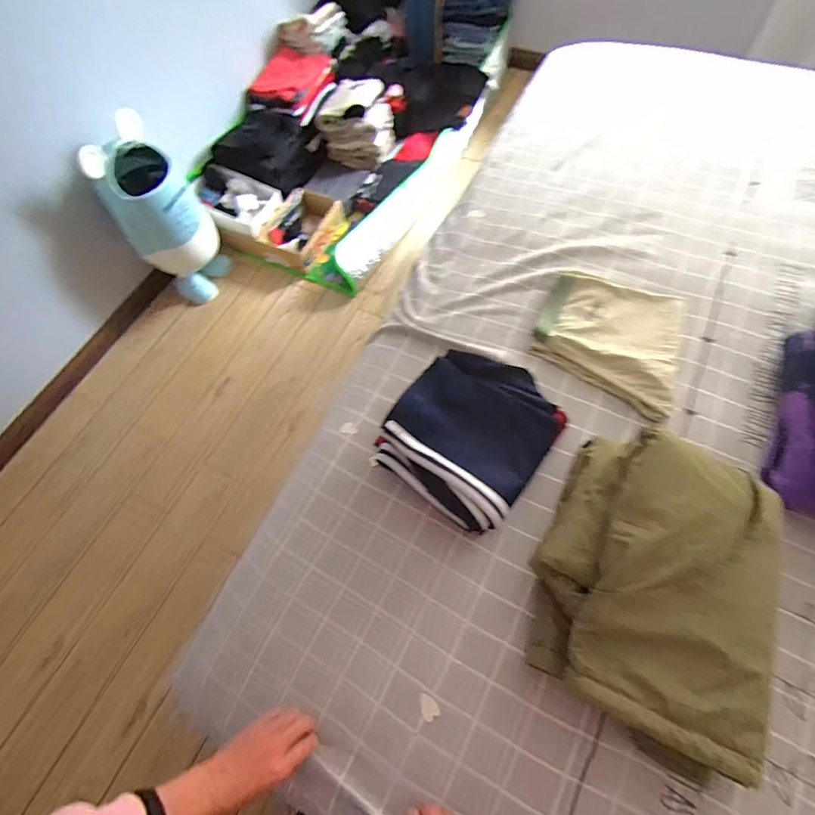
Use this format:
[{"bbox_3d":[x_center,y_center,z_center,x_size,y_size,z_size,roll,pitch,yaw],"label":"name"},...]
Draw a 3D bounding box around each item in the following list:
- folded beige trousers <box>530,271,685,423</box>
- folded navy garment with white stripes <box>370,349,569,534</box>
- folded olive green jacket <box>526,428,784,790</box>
[{"bbox_3d":[0.349,-0.127,0.742,0.229,0.034,0.228,23,69,14],"label":"folded beige trousers"},{"bbox_3d":[0.099,0.028,0.651,0.224,0.097,0.258,36,73,19],"label":"folded navy garment with white stripes"},{"bbox_3d":[0.307,0.217,0.527,0.278,0.157,0.333,24,69,14],"label":"folded olive green jacket"}]

